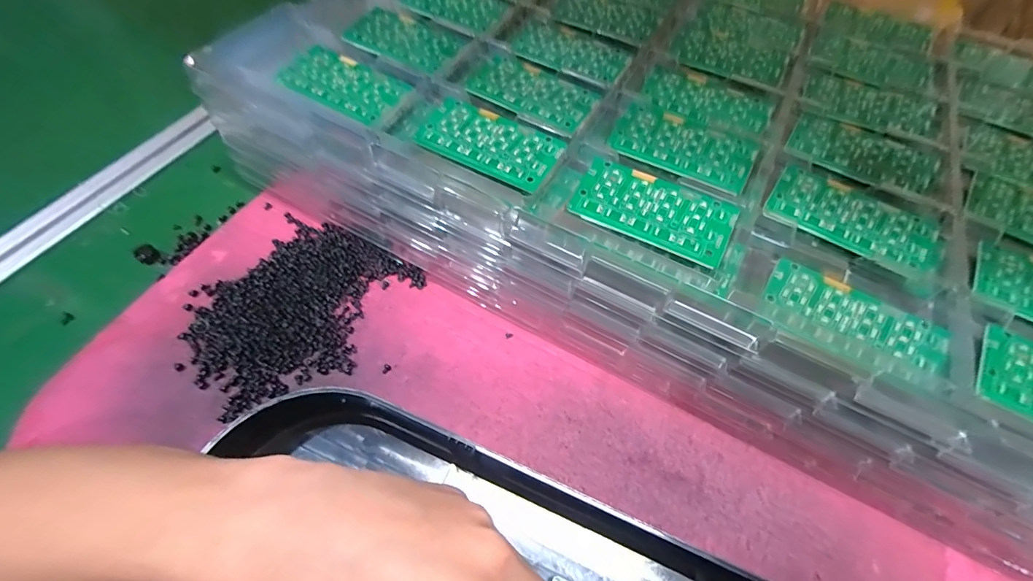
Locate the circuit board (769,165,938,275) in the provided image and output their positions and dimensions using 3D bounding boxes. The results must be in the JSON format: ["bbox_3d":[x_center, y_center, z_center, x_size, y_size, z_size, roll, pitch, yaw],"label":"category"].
[{"bbox_3d":[0.214,-0.045,0.282,0.098,0.010,0.046,31,62,15],"label":"circuit board"}]

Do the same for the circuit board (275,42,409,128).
[{"bbox_3d":[-0.123,-0.146,0.312,0.089,0.005,0.048,30,62,15],"label":"circuit board"}]

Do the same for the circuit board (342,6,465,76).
[{"bbox_3d":[-0.092,-0.199,0.351,0.087,0.004,0.058,33,62,16],"label":"circuit board"}]

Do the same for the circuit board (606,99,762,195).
[{"bbox_3d":[0.115,-0.101,0.308,0.093,0.009,0.053,30,62,15],"label":"circuit board"}]

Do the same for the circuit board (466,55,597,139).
[{"bbox_3d":[0.011,-0.147,0.330,0.095,0.007,0.051,35,63,17],"label":"circuit board"}]

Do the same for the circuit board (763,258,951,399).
[{"bbox_3d":[0.191,0.018,0.253,0.092,0.011,0.043,30,62,15],"label":"circuit board"}]

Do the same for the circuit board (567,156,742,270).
[{"bbox_3d":[0.084,-0.050,0.274,0.094,0.004,0.047,25,68,14],"label":"circuit board"}]

